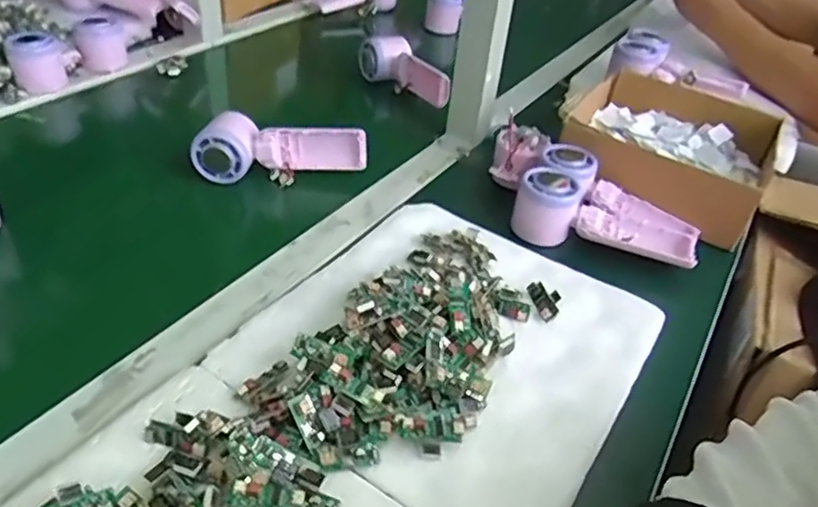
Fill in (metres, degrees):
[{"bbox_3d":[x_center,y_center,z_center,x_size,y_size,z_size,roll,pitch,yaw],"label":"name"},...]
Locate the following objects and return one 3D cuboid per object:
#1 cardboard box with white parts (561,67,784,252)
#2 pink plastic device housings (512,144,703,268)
[{"bbox_3d":[0.280,-0.120,0.693,0.215,0.072,0.201,27,42,24],"label":"cardboard box with white parts"},{"bbox_3d":[0.192,-0.045,0.597,0.163,0.051,0.101,20,40,17],"label":"pink plastic device housings"}]

